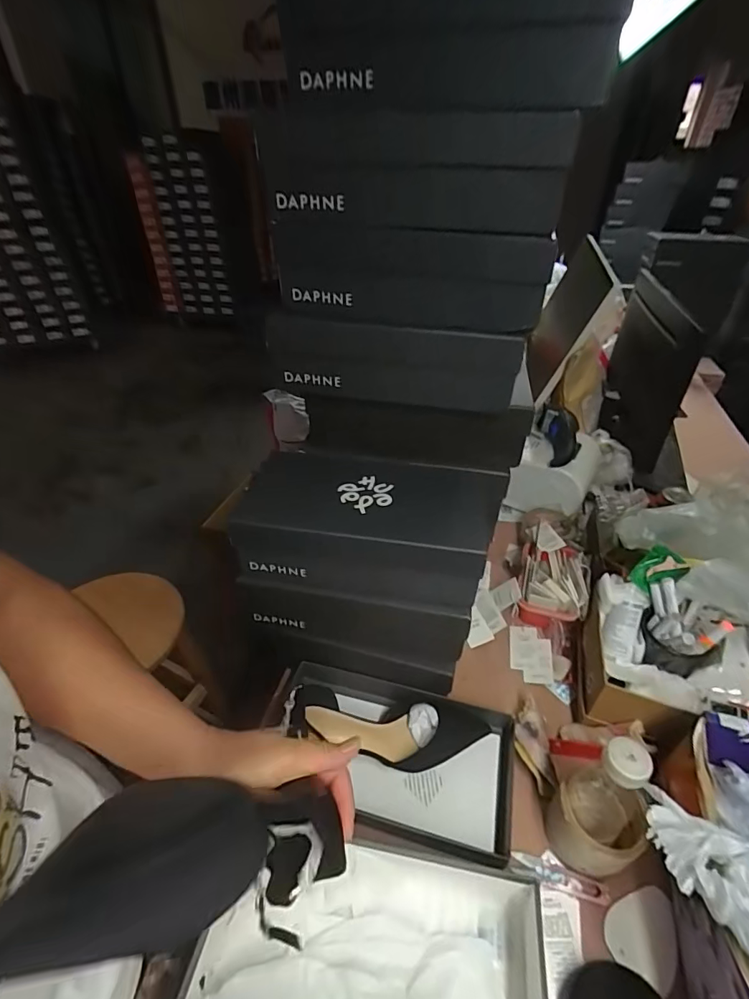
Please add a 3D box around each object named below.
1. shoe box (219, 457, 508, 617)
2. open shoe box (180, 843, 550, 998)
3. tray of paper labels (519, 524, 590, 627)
[{"bbox_3d":[-0.004,0.025,0.618,0.343,0.100,0.167,5,38,7],"label":"shoe box"},{"bbox_3d":[0.003,0.416,0.430,0.295,0.075,0.165,8,39,11],"label":"open shoe box"},{"bbox_3d":[0.307,0.122,0.797,0.104,0.084,0.197,11,39,14],"label":"tray of paper labels"}]

